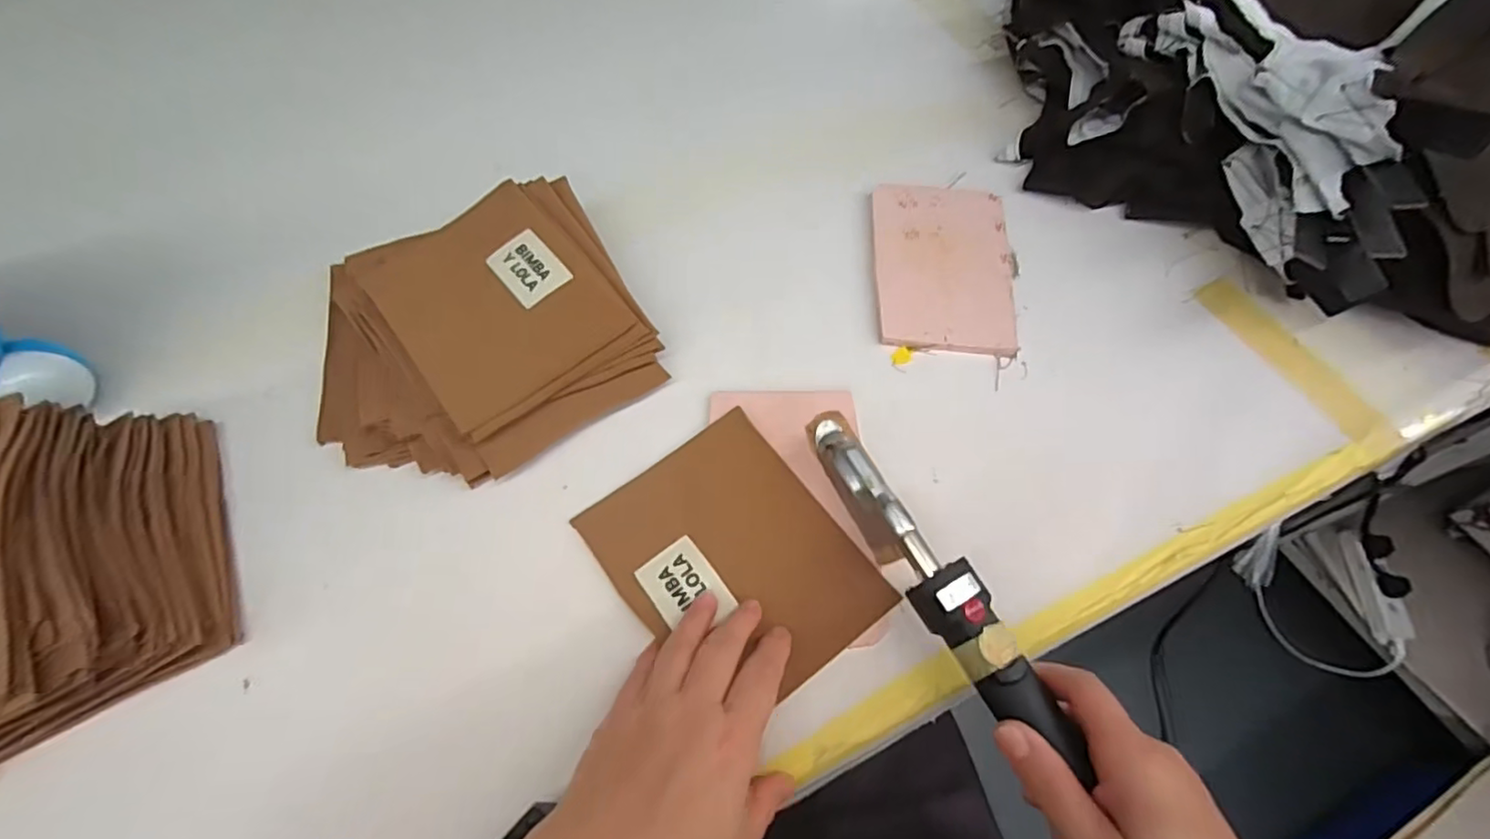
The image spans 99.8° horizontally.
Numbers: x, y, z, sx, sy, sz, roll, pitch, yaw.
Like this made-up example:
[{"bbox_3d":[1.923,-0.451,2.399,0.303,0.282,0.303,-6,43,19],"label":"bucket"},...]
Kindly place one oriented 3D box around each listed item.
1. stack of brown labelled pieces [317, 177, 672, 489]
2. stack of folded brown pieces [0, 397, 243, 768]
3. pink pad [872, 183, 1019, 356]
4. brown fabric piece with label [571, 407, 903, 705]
[{"bbox_3d":[-0.203,-0.067,0.457,0.227,0.058,0.226,-28,65,-16],"label":"stack of brown labelled pieces"},{"bbox_3d":[-0.416,0.092,0.343,0.189,0.090,0.179,-28,65,-16],"label":"stack of folded brown pieces"},{"bbox_3d":[0.166,-0.134,0.529,0.113,0.012,0.184,6,60,2],"label":"pink pad"},{"bbox_3d":[-0.010,0.087,0.398,0.133,0.012,0.167,-32,65,-18],"label":"brown fabric piece with label"}]

